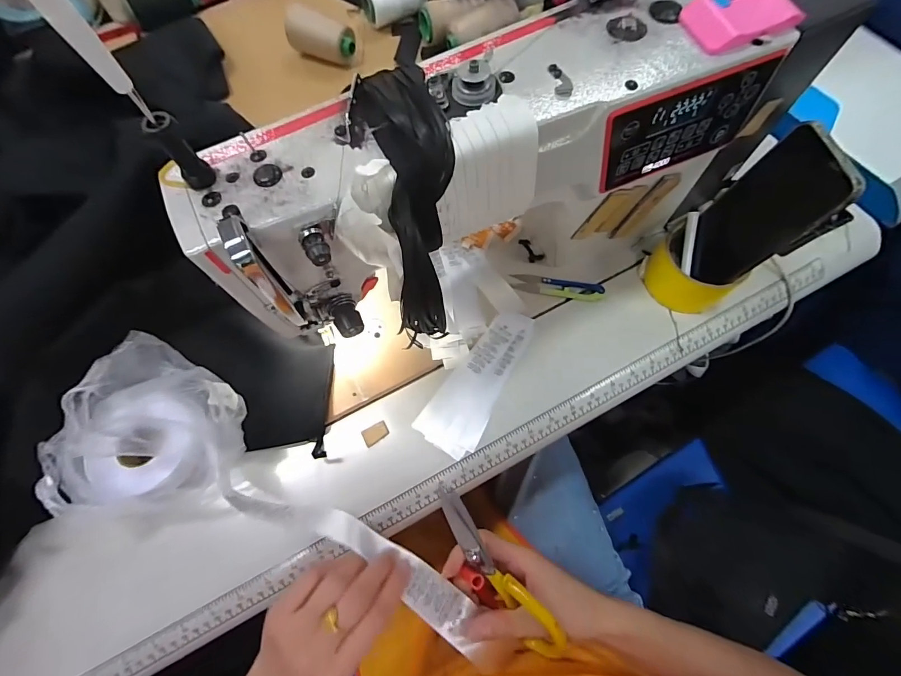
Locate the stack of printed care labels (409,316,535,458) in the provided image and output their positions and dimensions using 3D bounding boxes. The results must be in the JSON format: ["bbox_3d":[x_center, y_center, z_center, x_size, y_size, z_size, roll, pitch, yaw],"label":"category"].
[{"bbox_3d":[0.033,0.043,0.424,0.063,0.011,0.166,31,72,14],"label":"stack of printed care labels"}]

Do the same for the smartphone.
[{"bbox_3d":[0.277,-0.112,0.361,0.011,0.151,0.086,-2,69,-8],"label":"smartphone"}]

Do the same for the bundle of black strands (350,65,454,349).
[{"bbox_3d":[-0.026,-0.077,0.279,0.056,0.190,0.053,-6,27,-3],"label":"bundle of black strands"}]

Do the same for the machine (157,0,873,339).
[{"bbox_3d":[0.037,-0.112,0.354,0.432,0.226,0.139,-22,68,-7],"label":"machine"}]

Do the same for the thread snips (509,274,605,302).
[{"bbox_3d":[0.123,-0.060,0.451,0.100,0.012,0.024,10,68,6],"label":"thread snips"}]

